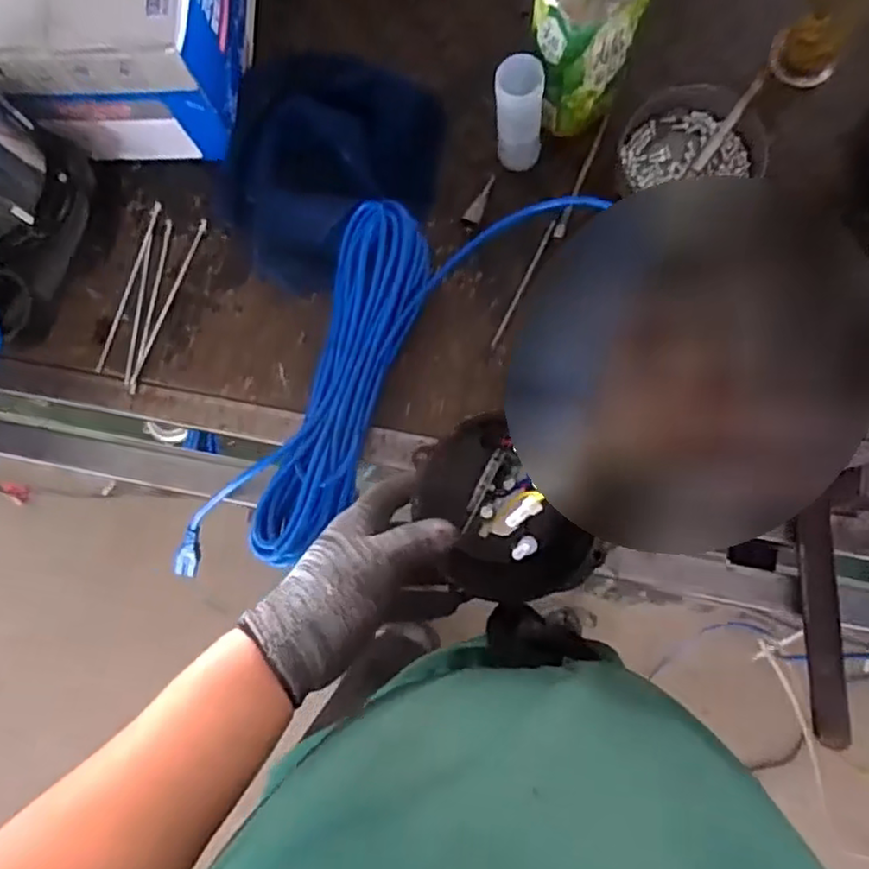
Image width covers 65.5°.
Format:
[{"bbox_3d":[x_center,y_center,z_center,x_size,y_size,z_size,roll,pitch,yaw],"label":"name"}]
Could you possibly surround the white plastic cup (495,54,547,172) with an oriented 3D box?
[{"bbox_3d":[0.083,-0.308,0.664,0.049,0.133,0.042,2,82,4],"label":"white plastic cup"}]

